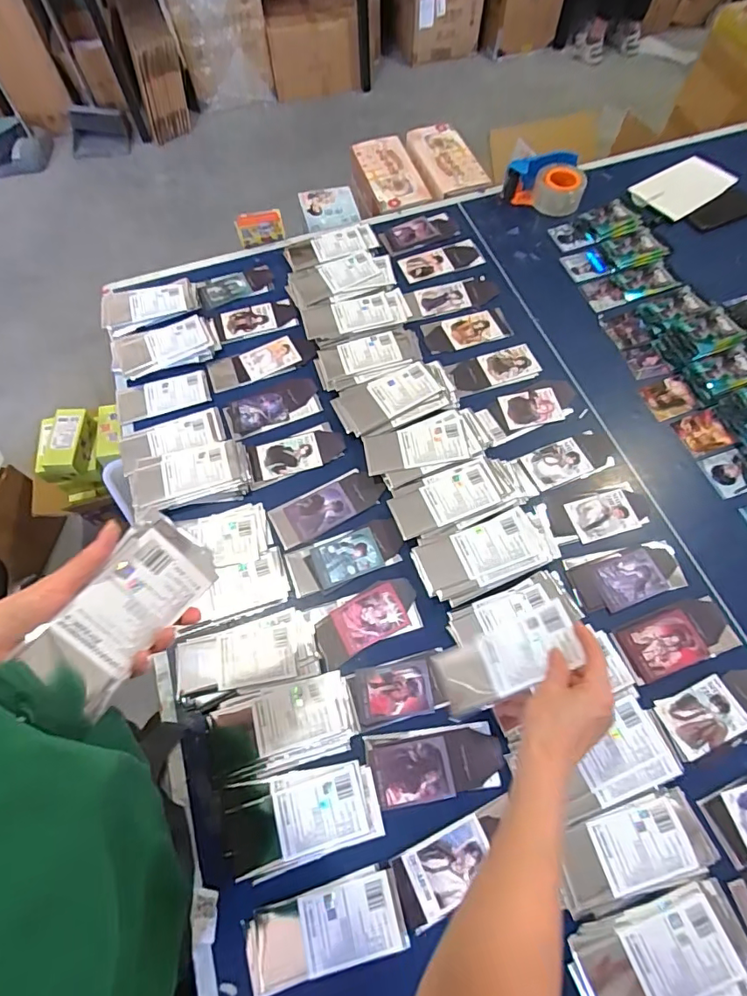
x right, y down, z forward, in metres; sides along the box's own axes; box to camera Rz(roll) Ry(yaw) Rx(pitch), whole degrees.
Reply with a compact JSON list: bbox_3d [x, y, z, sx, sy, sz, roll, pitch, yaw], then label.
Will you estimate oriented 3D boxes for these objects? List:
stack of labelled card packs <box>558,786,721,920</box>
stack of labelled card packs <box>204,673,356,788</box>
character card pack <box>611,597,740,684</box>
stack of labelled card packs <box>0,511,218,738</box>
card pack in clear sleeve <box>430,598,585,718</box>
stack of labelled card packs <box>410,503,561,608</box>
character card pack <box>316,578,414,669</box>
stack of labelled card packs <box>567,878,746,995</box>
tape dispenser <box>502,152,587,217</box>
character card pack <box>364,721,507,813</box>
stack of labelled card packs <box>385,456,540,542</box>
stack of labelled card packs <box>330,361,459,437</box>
[{"bbox_3d":[0.285,0.388,0.541,0.175,0.024,0.081,-16,64,-7],"label":"stack of labelled card packs"},{"bbox_3d":[-0.110,0.283,0.605,0.170,0.018,0.093,-15,65,-5],"label":"stack of labelled card packs"},{"bbox_3d":[0.399,0.187,0.651,0.162,0.007,0.075,-18,64,-10],"label":"character card pack"},{"bbox_3d":[-0.200,0.095,0.386,0.075,0.014,0.159,47,64,-22],"label":"stack of labelled card packs"},{"bbox_3d":[0.139,0.173,0.528,0.159,0.010,0.077,-32,36,19],"label":"card pack in clear sleeve"},{"bbox_3d":[0.166,0.076,0.690,0.212,0.041,0.094,-19,65,-8],"label":"stack of labelled card packs"},{"bbox_3d":[-0.008,0.164,0.666,0.149,0.004,0.067,-28,66,-12],"label":"character card pack"},{"bbox_3d":[0.295,0.470,0.496,0.185,0.032,0.095,-16,64,-7],"label":"stack of labelled card packs"},{"bbox_3d":[0.364,-0.669,1.028,0.158,0.078,0.107,20,65,11],"label":"tape dispenser"},{"bbox_3d":[0.074,0.318,0.589,0.154,0.012,0.076,-9,64,-4],"label":"character card pack"},{"bbox_3d":[0.137,-0.003,0.733,0.220,0.036,0.094,-17,64,-7],"label":"stack of labelled card packs"},{"bbox_3d":[0.037,-0.159,0.807,0.197,0.040,0.107,-17,64,-7],"label":"stack of labelled card packs"}]

